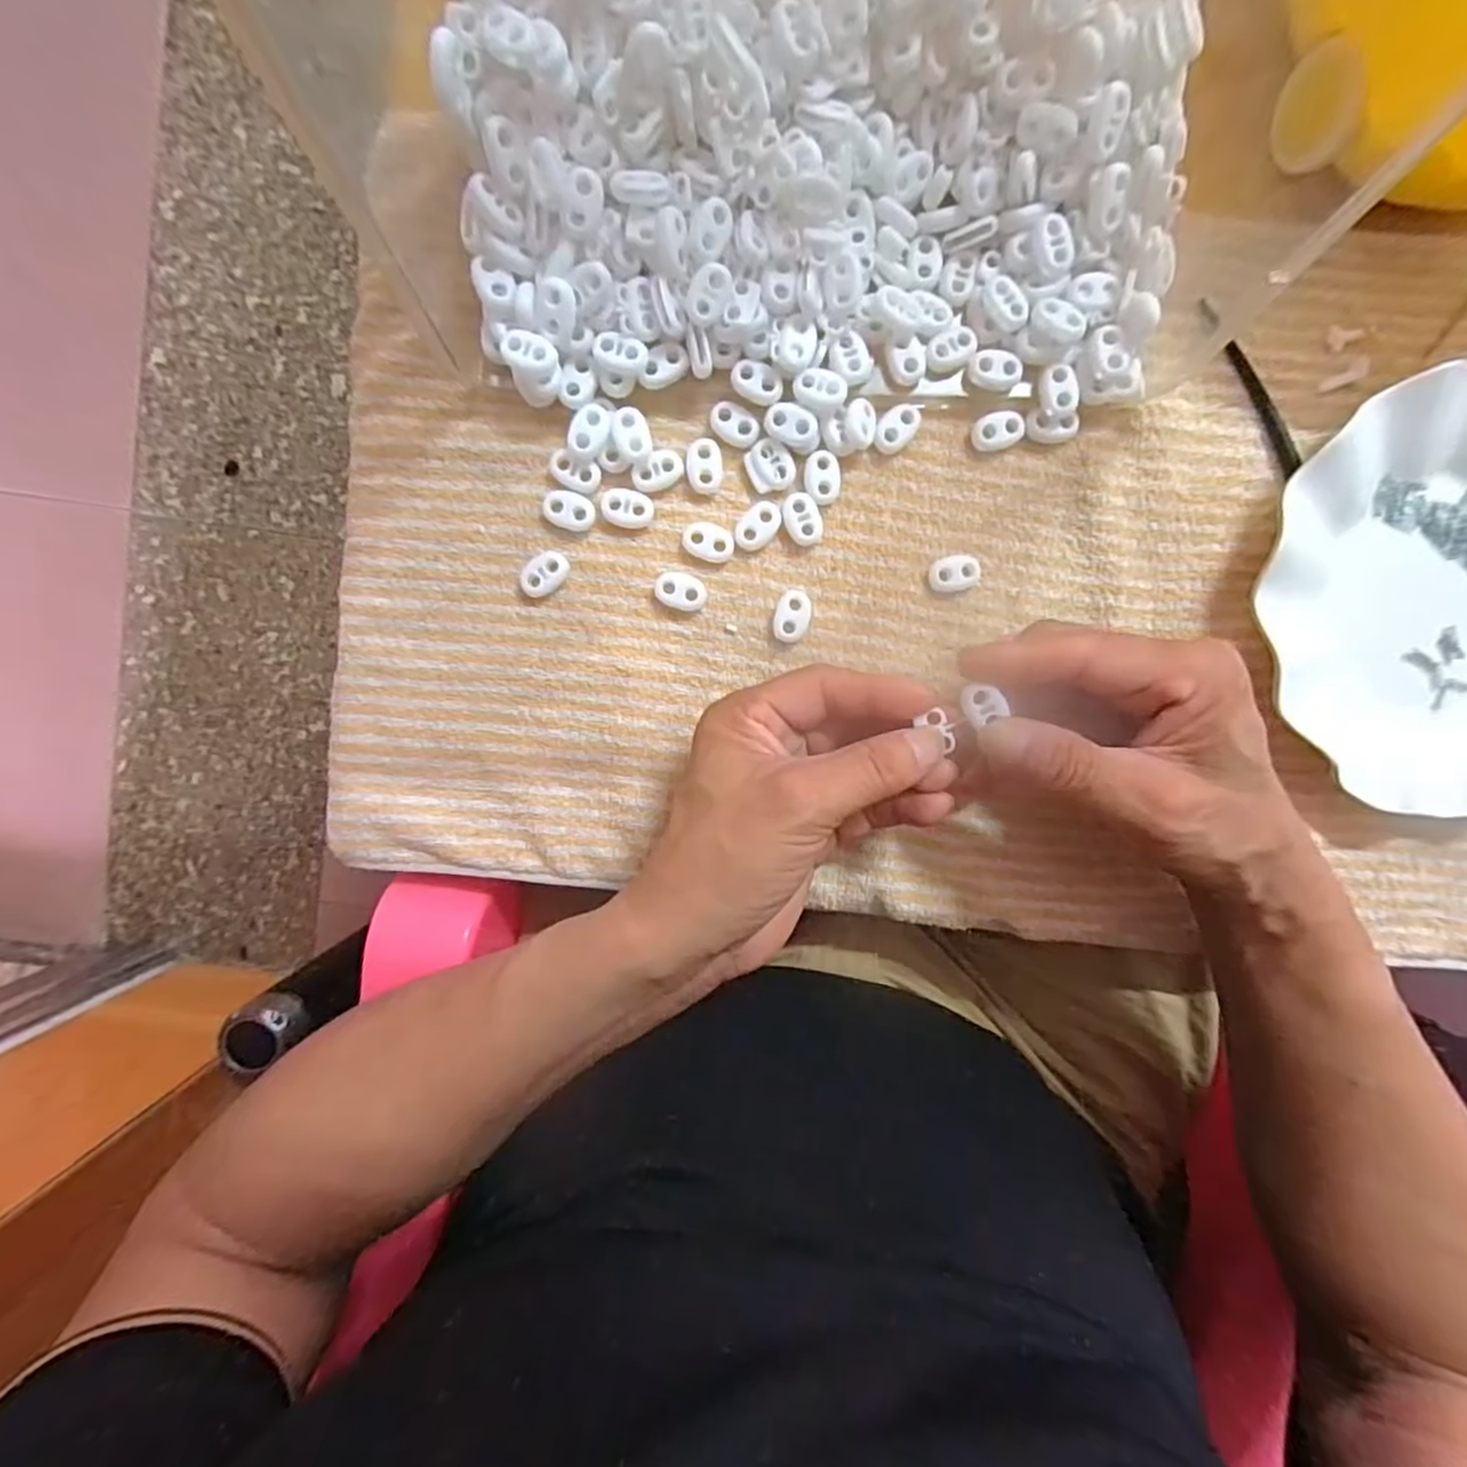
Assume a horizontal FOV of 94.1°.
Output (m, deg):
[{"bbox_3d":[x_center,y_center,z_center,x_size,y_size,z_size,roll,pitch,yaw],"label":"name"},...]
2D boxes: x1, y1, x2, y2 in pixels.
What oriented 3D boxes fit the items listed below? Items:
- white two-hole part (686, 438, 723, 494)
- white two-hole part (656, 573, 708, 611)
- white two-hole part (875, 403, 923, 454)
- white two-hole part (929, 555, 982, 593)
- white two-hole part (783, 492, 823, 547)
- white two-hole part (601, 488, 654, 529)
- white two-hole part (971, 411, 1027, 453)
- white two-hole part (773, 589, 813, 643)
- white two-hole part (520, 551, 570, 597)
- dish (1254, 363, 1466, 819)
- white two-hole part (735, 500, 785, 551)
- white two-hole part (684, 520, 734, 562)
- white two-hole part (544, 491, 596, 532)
[{"bbox_3d":[-0.012,-0.115,0.294,0.015,0.005,0.023,-2,95,0],"label":"white two-hole part"},{"bbox_3d":[-0.022,-0.062,0.298,0.022,0.007,0.015,18,94,-2],"label":"white two-hole part"},{"bbox_3d":[0.070,-0.131,0.295,0.015,0.007,0.022,43,93,-3],"label":"white two-hole part"},{"bbox_3d":[0.097,-0.070,0.299,0.022,0.007,0.015,-9,94,1],"label":"white two-hole part"},{"bbox_3d":[0.030,-0.092,0.295,0.015,0.004,0.022,-18,94,1],"label":"white two-hole part"},{"bbox_3d":[-0.046,-0.097,0.294,0.022,0.004,0.015,15,94,-1],"label":"white two-hole part"},{"bbox_3d":[0.115,-0.131,0.295,0.022,0.007,0.015,-13,94,1],"label":"white two-hole part"},{"bbox_3d":[0.026,-0.051,0.300,0.015,0.007,0.023,16,94,-1],"label":"white two-hole part"},{"bbox_3d":[-0.082,-0.069,0.297,0.022,0.006,0.015,-42,93,3],"label":"white two-hole part"},{"bbox_3d":[0.320,-0.061,0.292,0.167,0.024,0.178,0,95,0],"label":"dish"},{"bbox_3d":[0.011,-0.090,0.296,0.023,0.005,0.014,-45,93,3],"label":"white two-hole part"},{"bbox_3d":[-0.011,-0.083,0.297,0.022,0.005,0.016,27,94,-2],"label":"white two-hole part"},{"bbox_3d":[-0.071,-0.096,0.294,0.022,0.006,0.016,17,94,-1],"label":"white two-hole part"}]

